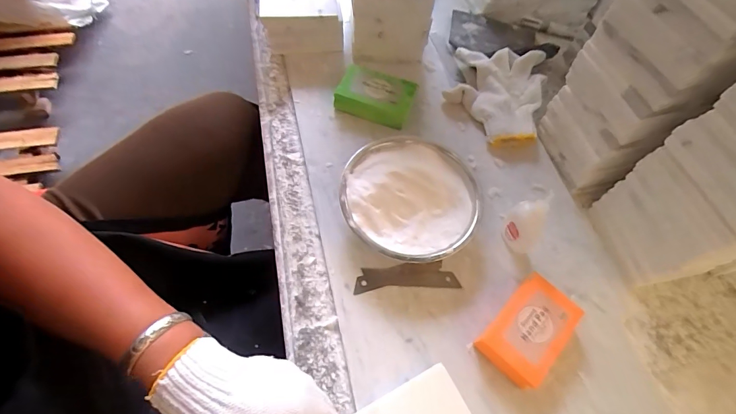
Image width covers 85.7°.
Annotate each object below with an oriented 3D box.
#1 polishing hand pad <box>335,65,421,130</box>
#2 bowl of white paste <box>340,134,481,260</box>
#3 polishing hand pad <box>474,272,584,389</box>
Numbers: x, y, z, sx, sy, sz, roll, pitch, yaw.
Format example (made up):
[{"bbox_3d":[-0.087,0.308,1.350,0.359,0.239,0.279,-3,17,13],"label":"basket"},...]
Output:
[{"bbox_3d":[0.009,-0.143,0.508,0.093,0.025,0.059,20,65,5],"label":"polishing hand pad"},{"bbox_3d":[0.047,-0.009,0.441,0.143,0.043,0.148,2,64,-3],"label":"bowl of white paste"},{"bbox_3d":[0.156,0.120,0.386,0.058,0.030,0.098,42,69,15],"label":"polishing hand pad"}]

